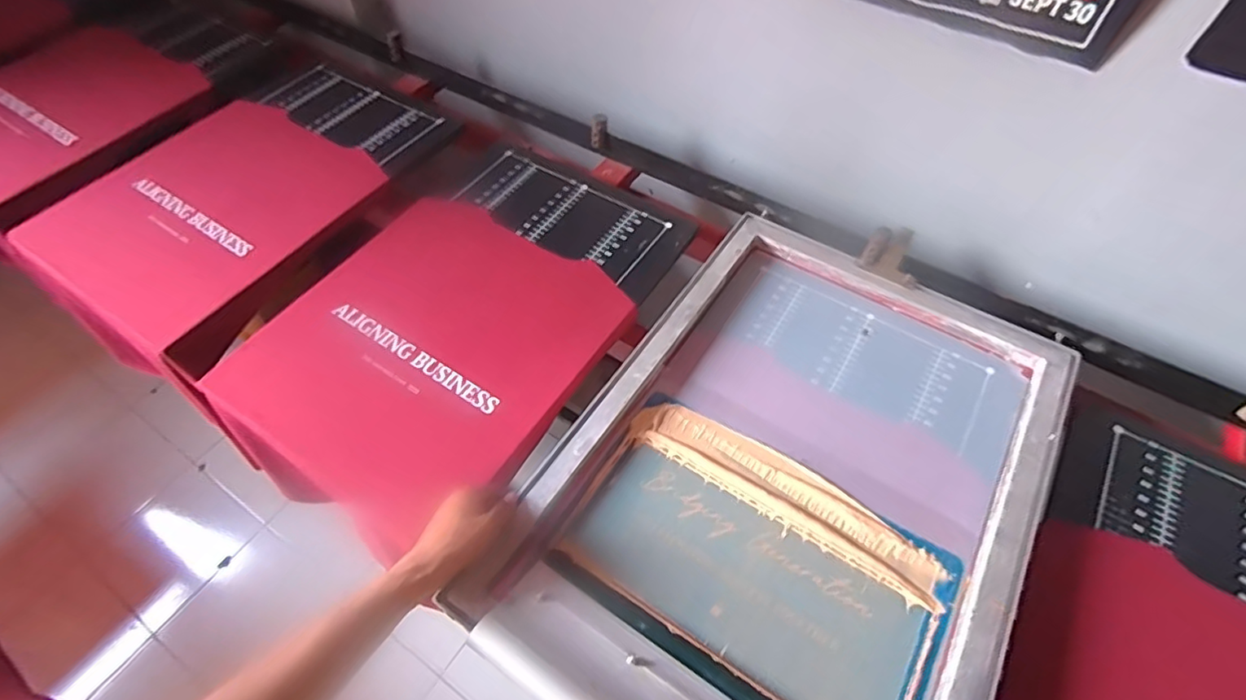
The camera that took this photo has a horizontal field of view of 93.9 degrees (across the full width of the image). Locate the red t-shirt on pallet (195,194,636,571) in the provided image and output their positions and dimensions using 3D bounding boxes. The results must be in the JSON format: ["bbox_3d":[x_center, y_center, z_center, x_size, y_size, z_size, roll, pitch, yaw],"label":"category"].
[{"bbox_3d":[-0.258,-0.007,0.789,0.409,0.039,0.443,26,61,17],"label":"red t-shirt on pallet"}]

